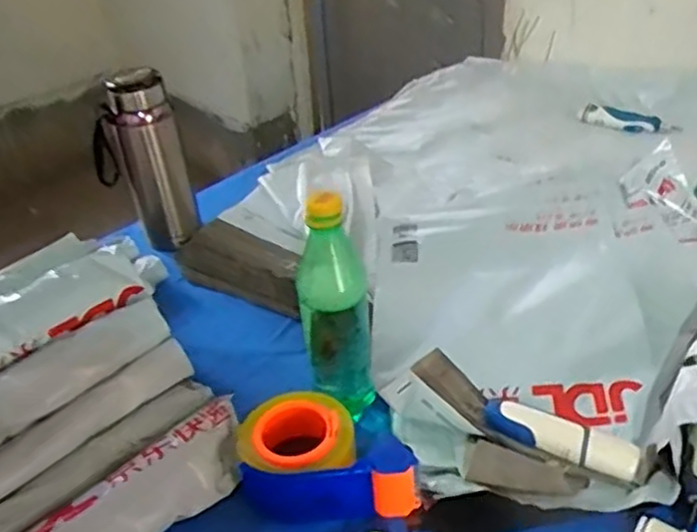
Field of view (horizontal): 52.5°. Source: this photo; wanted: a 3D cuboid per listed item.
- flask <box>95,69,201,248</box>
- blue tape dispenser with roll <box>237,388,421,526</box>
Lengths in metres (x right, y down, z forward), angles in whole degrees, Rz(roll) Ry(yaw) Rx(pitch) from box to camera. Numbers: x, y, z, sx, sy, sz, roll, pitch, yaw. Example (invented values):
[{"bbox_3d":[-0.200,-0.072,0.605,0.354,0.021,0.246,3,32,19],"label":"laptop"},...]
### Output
[{"bbox_3d":[-0.276,-0.135,0.949,0.110,0.228,0.090,-18,37,-15],"label":"flask"},{"bbox_3d":[-0.022,0.168,0.635,0.154,0.050,0.113,-6,36,0],"label":"blue tape dispenser with roll"}]

